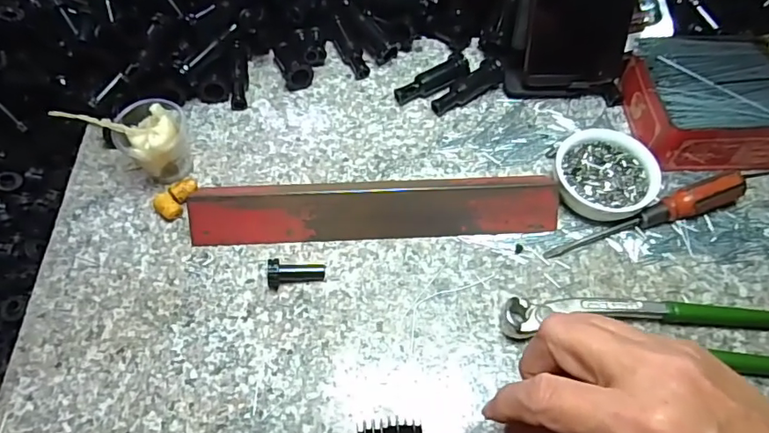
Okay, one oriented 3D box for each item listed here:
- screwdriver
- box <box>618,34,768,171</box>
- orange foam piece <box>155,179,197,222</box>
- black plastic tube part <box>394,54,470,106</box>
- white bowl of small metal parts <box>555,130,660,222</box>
[{"bbox_3d":[0.186,0.000,0.375,0.149,0.025,0.019,-16,60,-9],"label":"screwdriver"},{"bbox_3d":[0.261,-0.091,0.418,0.125,0.050,0.101,-2,58,-1],"label":"box"},{"bbox_3d":[-0.150,-0.012,0.388,0.020,0.012,0.034,36,65,20],"label":"orange foam piece"},{"bbox_3d":[0.041,-0.113,0.447,0.066,0.019,0.022,-28,62,-16],"label":"black plastic tube part"},{"bbox_3d":[0.163,-0.030,0.393,0.070,0.027,0.068,0,58,0],"label":"white bowl of small metal parts"}]

